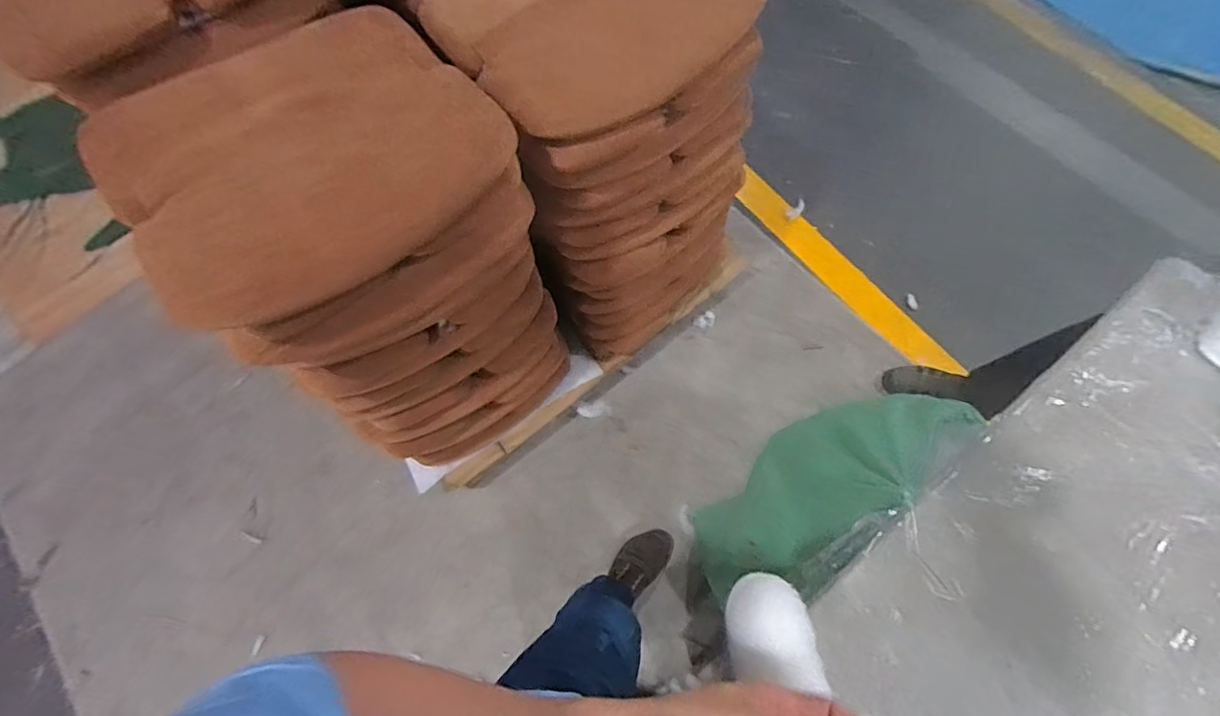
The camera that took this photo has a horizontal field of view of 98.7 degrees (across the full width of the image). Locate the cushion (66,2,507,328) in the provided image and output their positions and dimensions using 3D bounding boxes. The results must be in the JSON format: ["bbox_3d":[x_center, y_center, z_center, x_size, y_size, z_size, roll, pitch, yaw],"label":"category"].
[{"bbox_3d":[-0.402,-0.277,0.680,0.456,0.076,0.400,-36,72,-11],"label":"cushion"}]

